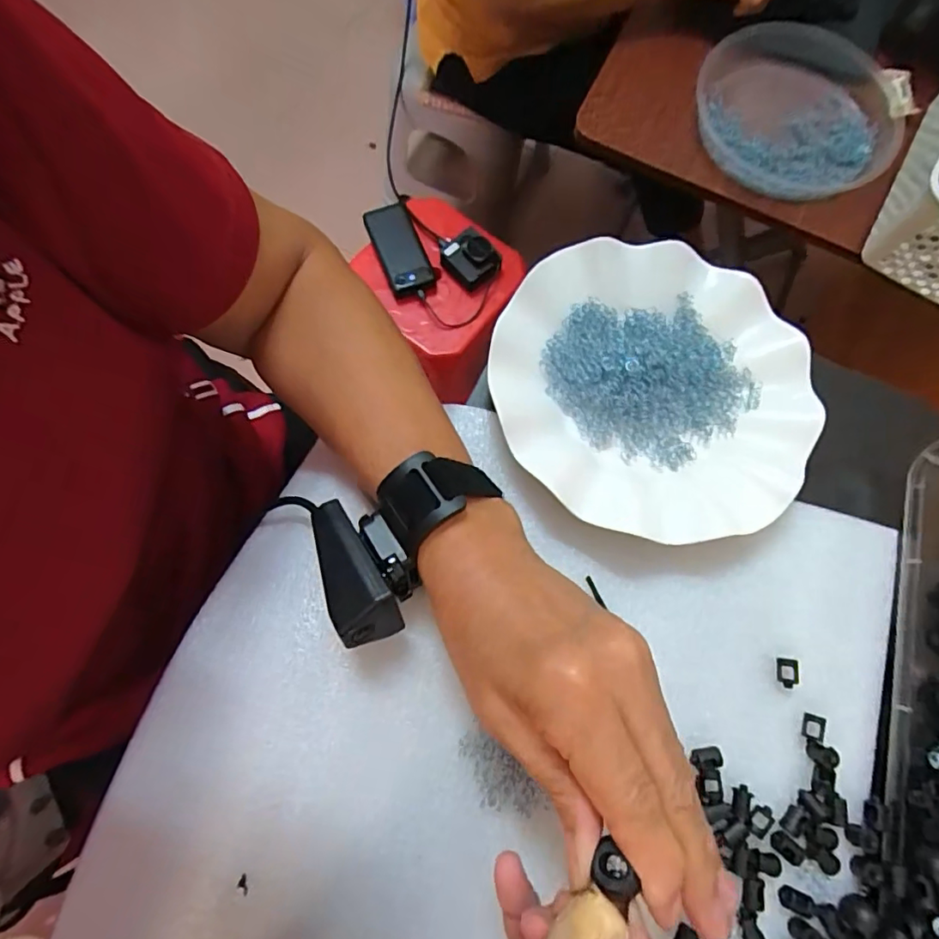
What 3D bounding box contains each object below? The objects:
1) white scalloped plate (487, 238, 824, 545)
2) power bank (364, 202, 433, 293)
[{"bbox_3d":[0.104,-0.050,0.308,0.178,0.028,0.175,0,76,0],"label":"white scalloped plate"},{"bbox_3d":[-0.112,-0.353,0.860,0.071,0.017,0.145,-21,77,-8],"label":"power bank"}]

